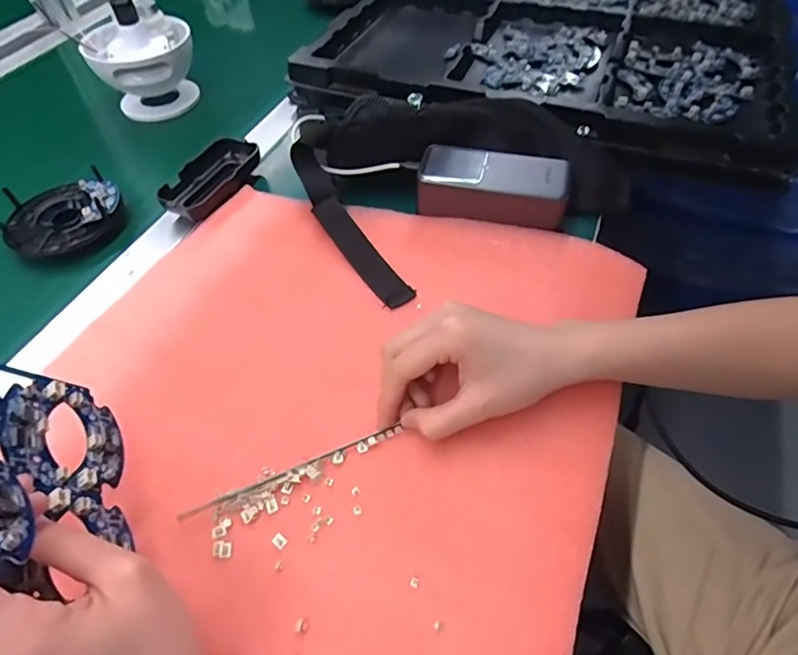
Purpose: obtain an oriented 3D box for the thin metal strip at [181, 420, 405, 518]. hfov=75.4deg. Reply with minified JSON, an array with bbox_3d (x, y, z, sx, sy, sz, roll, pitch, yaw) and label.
[{"bbox_3d":[-0.067,0.089,0.317,0.136,0.009,0.008,-19,53,-13],"label":"thin metal strip"}]

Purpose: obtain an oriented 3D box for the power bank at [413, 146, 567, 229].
[{"bbox_3d":[0.083,-0.126,0.458,0.126,0.040,0.053,13,53,11],"label":"power bank"}]

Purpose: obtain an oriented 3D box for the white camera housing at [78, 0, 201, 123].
[{"bbox_3d":[-0.297,-0.314,0.602,0.112,0.115,0.085,-20,53,-14],"label":"white camera housing"}]

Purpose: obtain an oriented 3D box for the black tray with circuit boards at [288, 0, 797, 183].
[{"bbox_3d":[0.212,-0.404,0.674,0.524,0.045,0.538,17,54,14],"label":"black tray with circuit boards"}]

